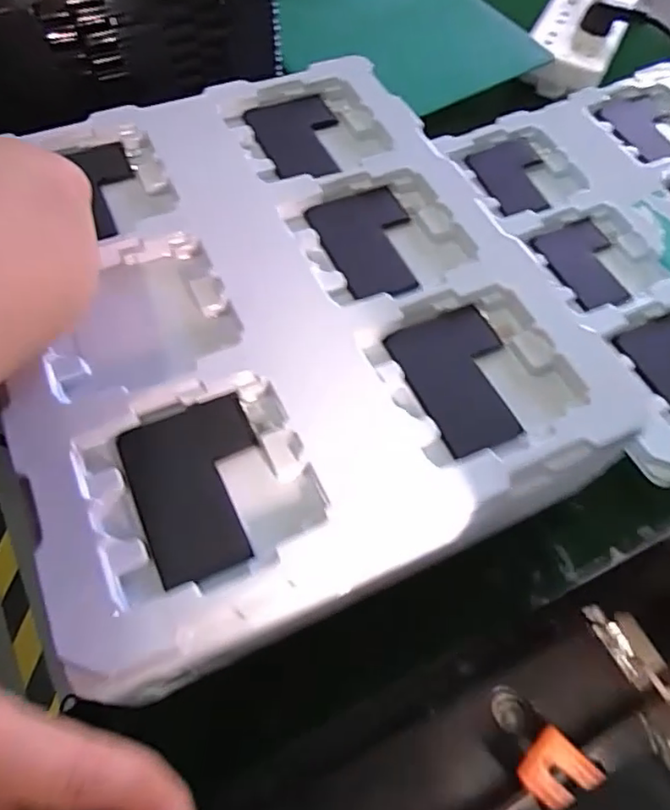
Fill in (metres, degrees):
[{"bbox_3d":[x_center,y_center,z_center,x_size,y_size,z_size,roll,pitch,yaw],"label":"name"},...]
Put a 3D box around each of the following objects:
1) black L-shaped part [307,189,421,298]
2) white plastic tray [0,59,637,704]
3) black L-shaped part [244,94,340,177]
[{"bbox_3d":[0.023,-0.092,0.331,0.056,0.005,0.079,-19,64,-14],"label":"black L-shaped part"},{"bbox_3d":[-0.034,-0.060,0.310,0.273,0.019,0.320,-20,64,-14],"label":"white plastic tray"},{"bbox_3d":[-0.019,-0.169,0.367,0.056,0.011,0.084,-20,64,-14],"label":"black L-shaped part"}]

